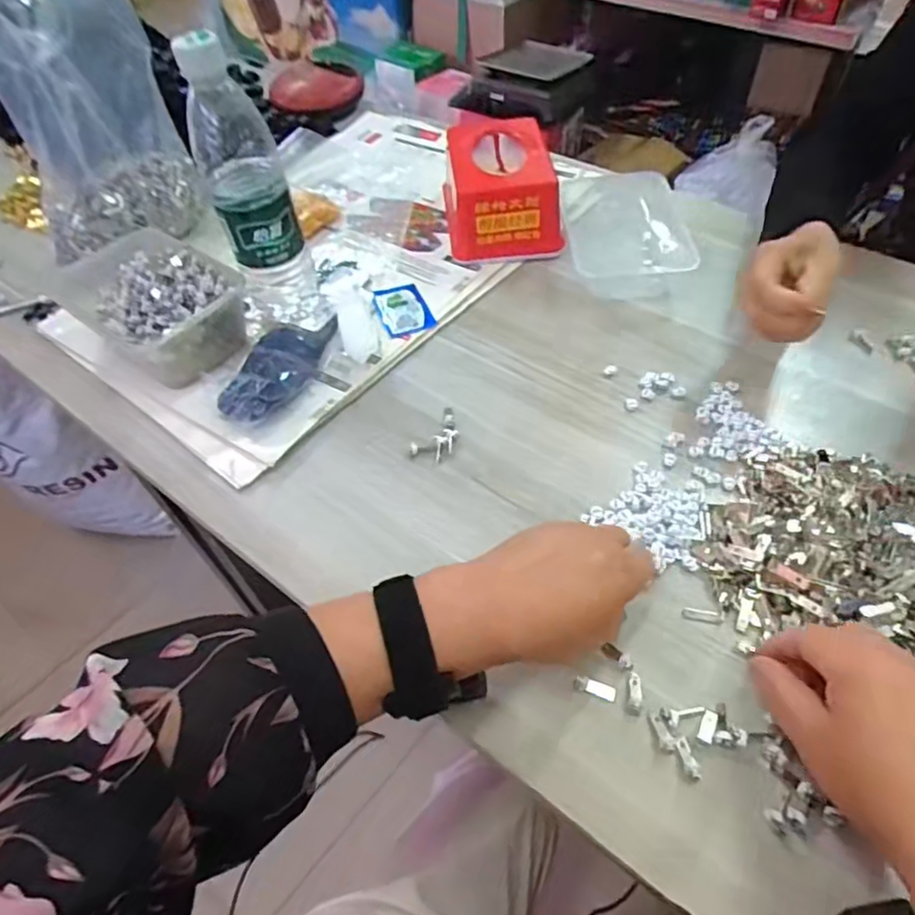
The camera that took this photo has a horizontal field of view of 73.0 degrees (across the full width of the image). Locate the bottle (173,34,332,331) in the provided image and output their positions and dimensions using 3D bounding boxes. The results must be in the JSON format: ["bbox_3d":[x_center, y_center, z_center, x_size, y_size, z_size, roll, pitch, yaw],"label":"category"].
[{"bbox_3d":[-0.163,-0.204,0.493,0.069,0.216,0.058,-18,53,-9],"label":"bottle"}]

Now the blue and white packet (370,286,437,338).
[{"bbox_3d":[-0.052,-0.139,0.581,0.047,0.007,0.064,-22,53,-13],"label":"blue and white packet"}]

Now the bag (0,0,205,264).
[{"bbox_3d":[-0.321,-0.297,0.551,0.055,0.201,0.146,16,55,16],"label":"bag"}]

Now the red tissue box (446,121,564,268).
[{"bbox_3d":[0.041,-0.275,0.635,0.108,0.080,0.139,-7,52,-1],"label":"red tissue box"}]

